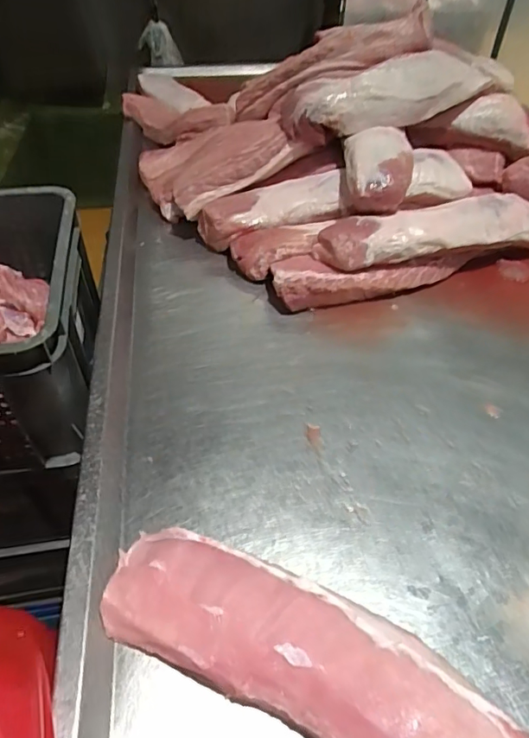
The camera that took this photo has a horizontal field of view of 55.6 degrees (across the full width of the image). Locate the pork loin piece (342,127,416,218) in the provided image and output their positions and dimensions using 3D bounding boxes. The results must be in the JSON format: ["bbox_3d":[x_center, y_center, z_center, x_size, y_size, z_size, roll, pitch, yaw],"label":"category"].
[{"bbox_3d":[0.204,-0.359,0.922,0.118,0.097,0.164,3,47,2],"label":"pork loin piece"}]

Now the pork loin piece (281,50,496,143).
[{"bbox_3d":[0.246,-0.527,0.970,0.432,0.103,0.108,-19,50,-18],"label":"pork loin piece"}]

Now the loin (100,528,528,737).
[{"bbox_3d":[0.079,0.293,0.447,0.499,0.057,0.130,24,50,20],"label":"loin"}]

